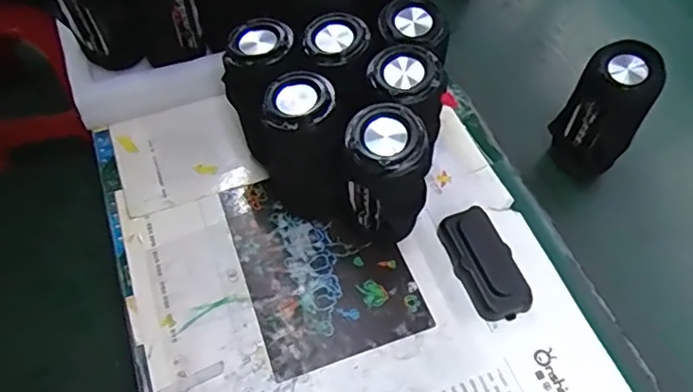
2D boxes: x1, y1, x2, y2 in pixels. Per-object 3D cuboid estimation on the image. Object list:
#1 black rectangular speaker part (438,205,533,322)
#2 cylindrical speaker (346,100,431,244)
[{"bbox_3d":[0.127,0.062,0.537,0.050,0.020,0.105,-16,58,-13],"label":"black rectangular speaker part"},{"bbox_3d":[0.033,-0.008,0.506,0.071,0.151,0.062,12,57,6],"label":"cylindrical speaker"}]

